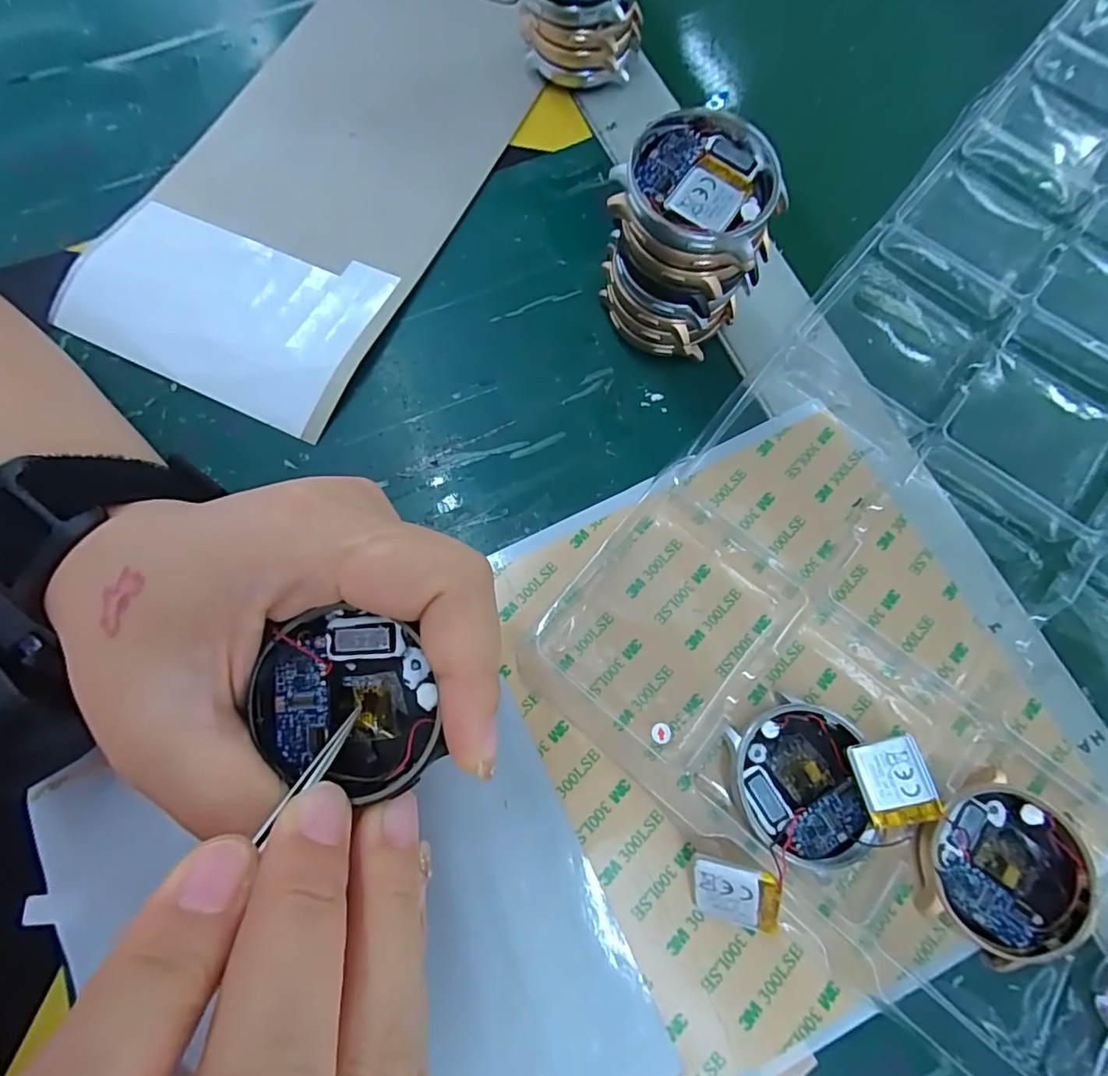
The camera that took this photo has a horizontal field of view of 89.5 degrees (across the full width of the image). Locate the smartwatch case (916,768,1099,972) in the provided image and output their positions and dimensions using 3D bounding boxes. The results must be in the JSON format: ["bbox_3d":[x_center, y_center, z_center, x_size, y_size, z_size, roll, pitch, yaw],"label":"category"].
[{"bbox_3d":[0.129,0.096,0.162,0.046,0.009,0.041,-37,77,-10],"label":"smartwatch case"}]

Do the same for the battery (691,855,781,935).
[{"bbox_3d":[0.051,0.100,0.156,0.023,0.004,0.019,2,103,22],"label":"battery"}]

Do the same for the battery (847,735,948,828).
[{"bbox_3d":[0.098,0.070,0.160,0.019,0.004,0.022,-15,69,6],"label":"battery"}]

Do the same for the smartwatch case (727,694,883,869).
[{"bbox_3d":[0.073,0.073,0.168,0.040,0.013,0.044,0,73,0],"label":"smartwatch case"}]

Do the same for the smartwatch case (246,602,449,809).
[{"bbox_3d":[-0.048,0.038,0.126,0.038,0.014,0.040,-12,73,-3],"label":"smartwatch case"}]

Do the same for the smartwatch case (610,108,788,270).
[{"bbox_3d":[0.045,-0.105,0.166,0.045,0.010,0.045,29,76,9],"label":"smartwatch case"}]

